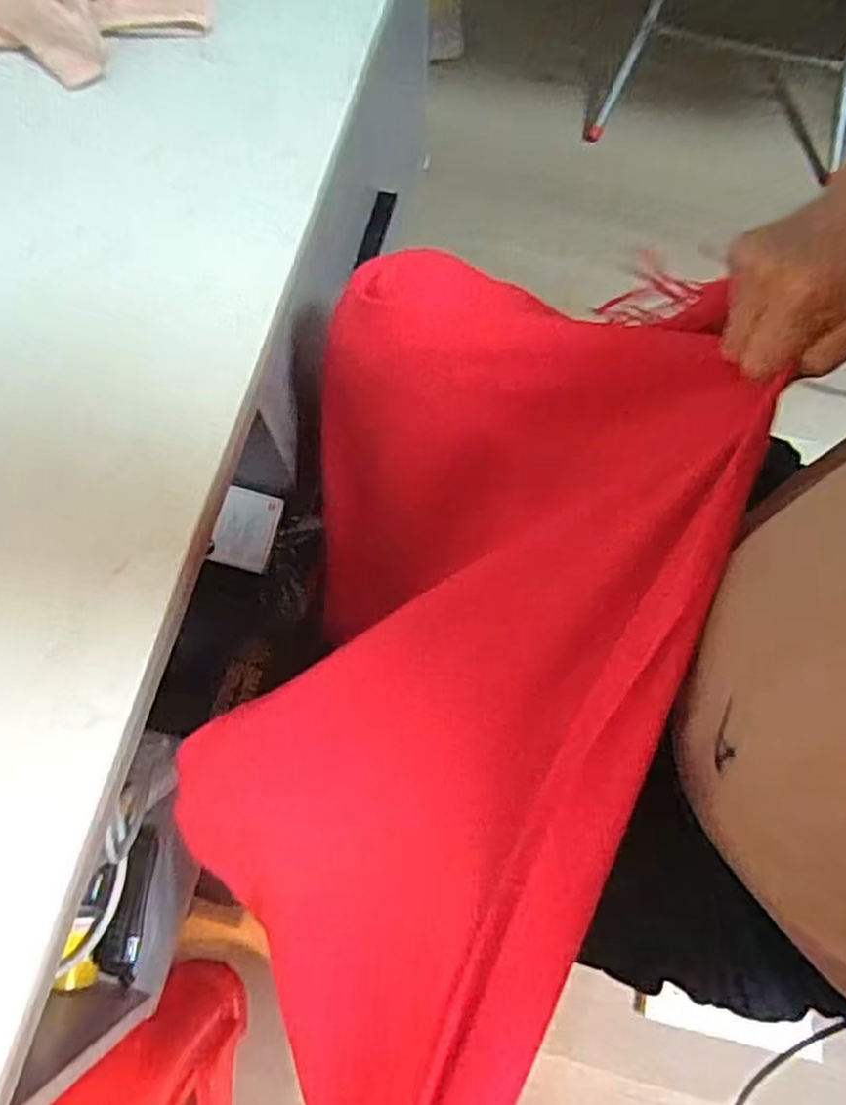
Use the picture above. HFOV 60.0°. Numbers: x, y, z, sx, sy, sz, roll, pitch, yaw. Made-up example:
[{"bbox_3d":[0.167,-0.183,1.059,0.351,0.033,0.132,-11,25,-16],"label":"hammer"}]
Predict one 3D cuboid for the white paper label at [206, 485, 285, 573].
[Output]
[{"bbox_3d":[-0.179,-0.024,0.745,0.059,0.005,0.080,16,91,-22],"label":"white paper label"}]

